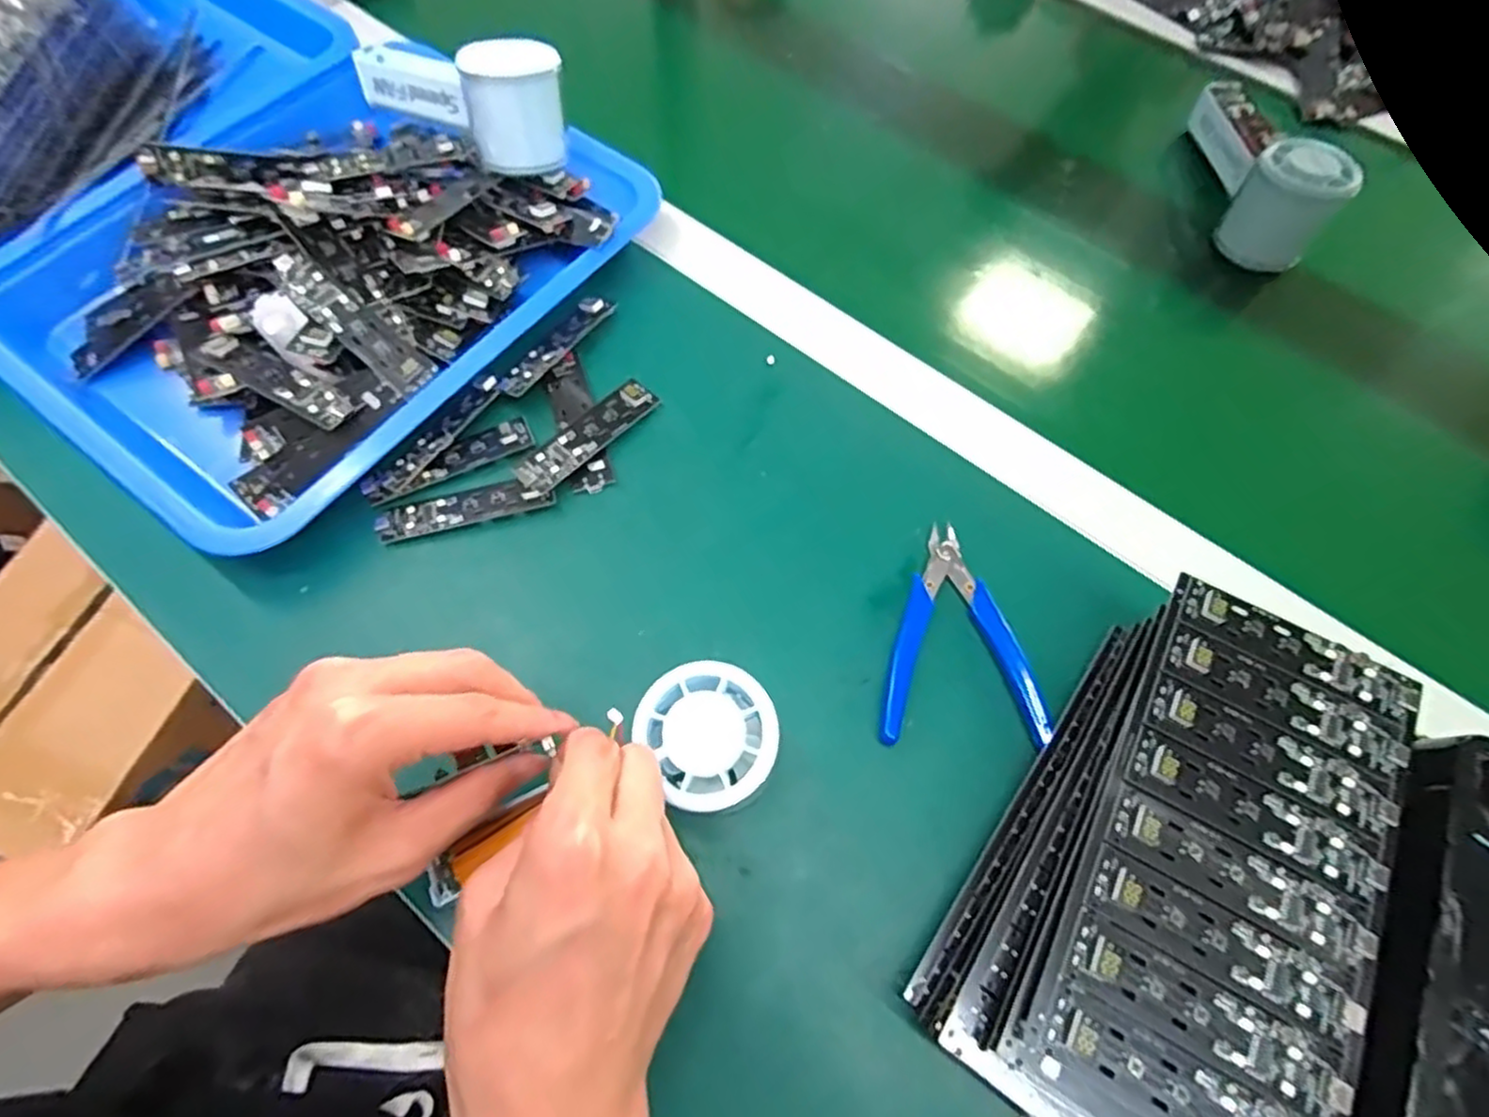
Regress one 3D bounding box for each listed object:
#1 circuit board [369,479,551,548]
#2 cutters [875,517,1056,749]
[{"bbox_3d":[-0.149,-0.027,0.382,0.092,0.009,0.020,-13,67,-8],"label":"circuit board"},{"bbox_3d":[0.117,0.044,0.356,0.079,0.008,0.115,16,66,5],"label":"cutters"}]

